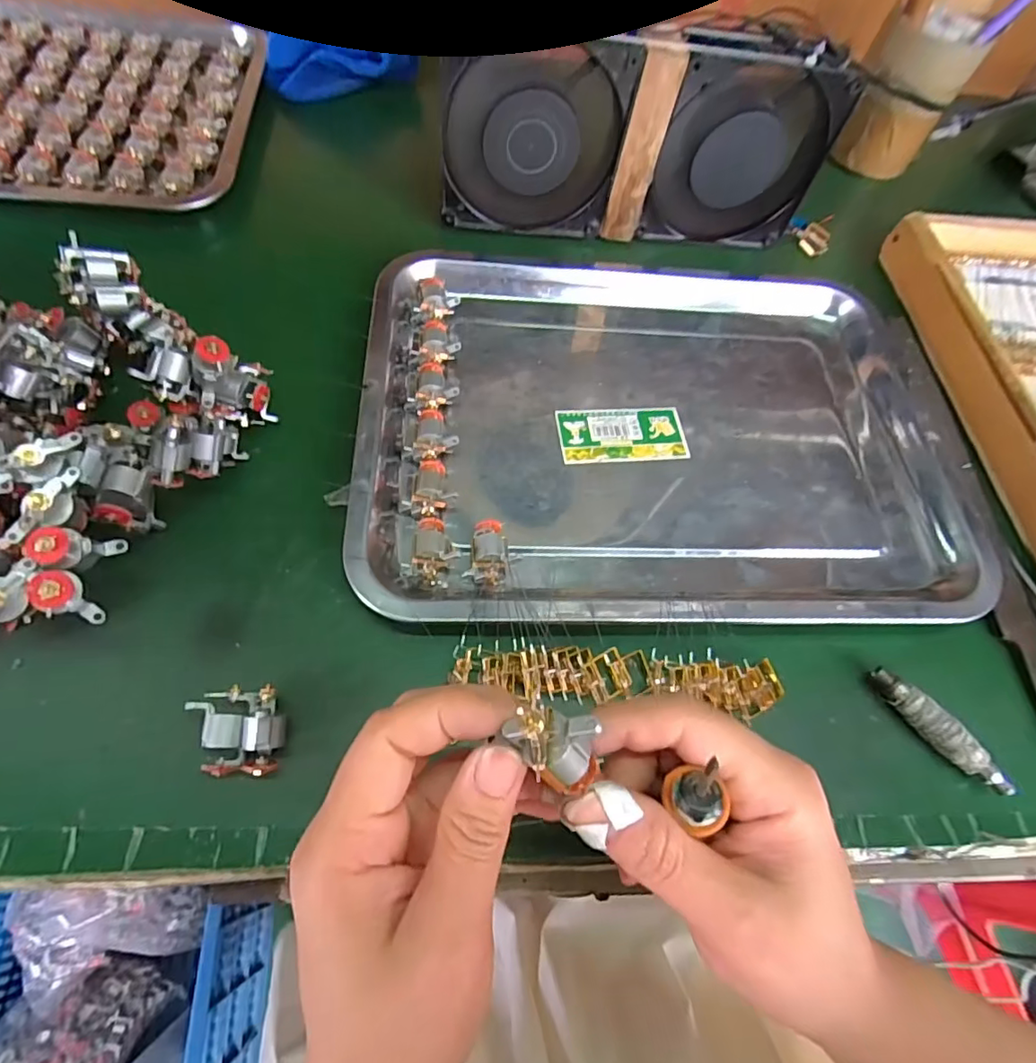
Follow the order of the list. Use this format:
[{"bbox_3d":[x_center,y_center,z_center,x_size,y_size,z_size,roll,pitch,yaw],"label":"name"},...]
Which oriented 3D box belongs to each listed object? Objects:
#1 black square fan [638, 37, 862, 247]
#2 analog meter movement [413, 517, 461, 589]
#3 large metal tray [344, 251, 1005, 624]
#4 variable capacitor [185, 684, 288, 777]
[{"bbox_3d":[0.155,-0.262,0.407,0.118,0.134,0.029,0,63,-6],"label":"black square fan"},{"bbox_3d":[-0.043,0.008,0.290,0.021,0.013,0.034,-6,64,-9],"label":"analog meter movement"},{"bbox_3d":[0.084,-0.086,0.353,0.350,0.028,0.298,0,63,-6],"label":"large metal tray"},{"bbox_3d":[-0.117,0.084,0.239,0.037,0.024,0.033,-3,64,-7],"label":"variable capacitor"}]

